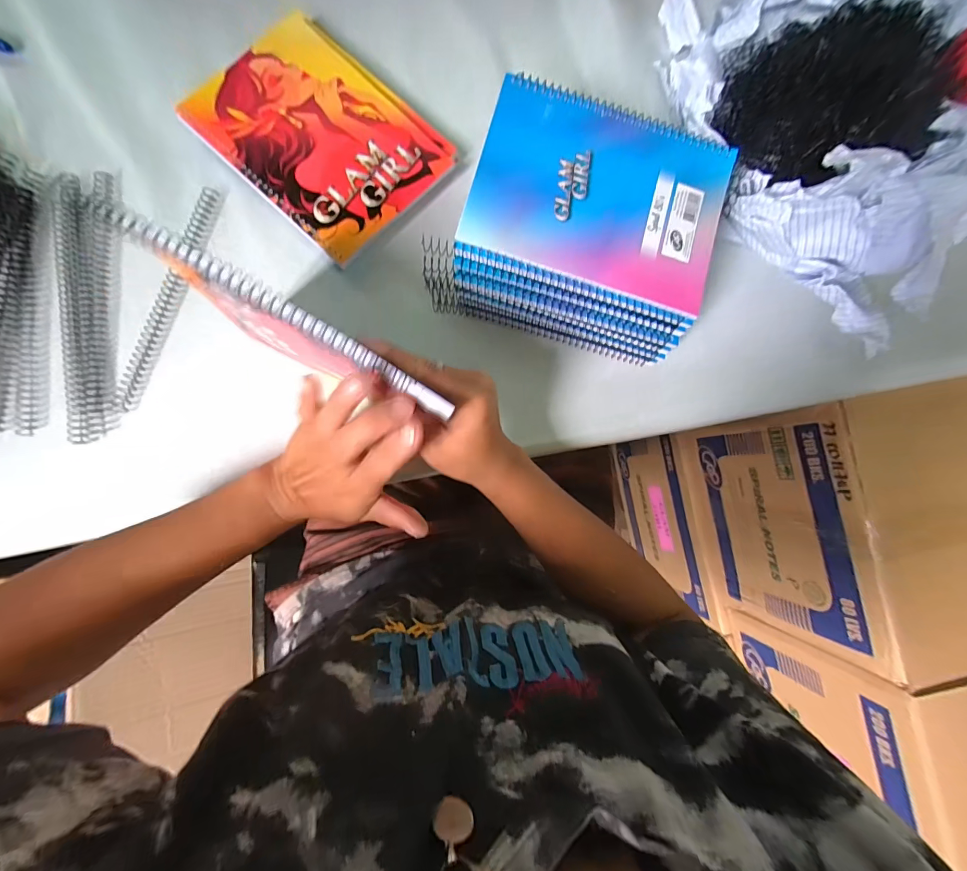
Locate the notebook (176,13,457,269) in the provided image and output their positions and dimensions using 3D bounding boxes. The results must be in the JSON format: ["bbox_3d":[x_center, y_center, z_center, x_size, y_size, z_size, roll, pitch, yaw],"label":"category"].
[{"bbox_3d":[-0.147,-0.274,0.377,0.201,0.020,0.159,43,81,-1],"label":"notebook"}]

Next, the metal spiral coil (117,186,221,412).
[{"bbox_3d":[-0.276,-0.123,0.360,0.014,0.010,0.209,17,82,-5],"label":"metal spiral coil"}]

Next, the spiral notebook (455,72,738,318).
[{"bbox_3d":[0.093,-0.191,0.320,0.194,0.007,0.145,17,84,-7],"label":"spiral notebook"}]

